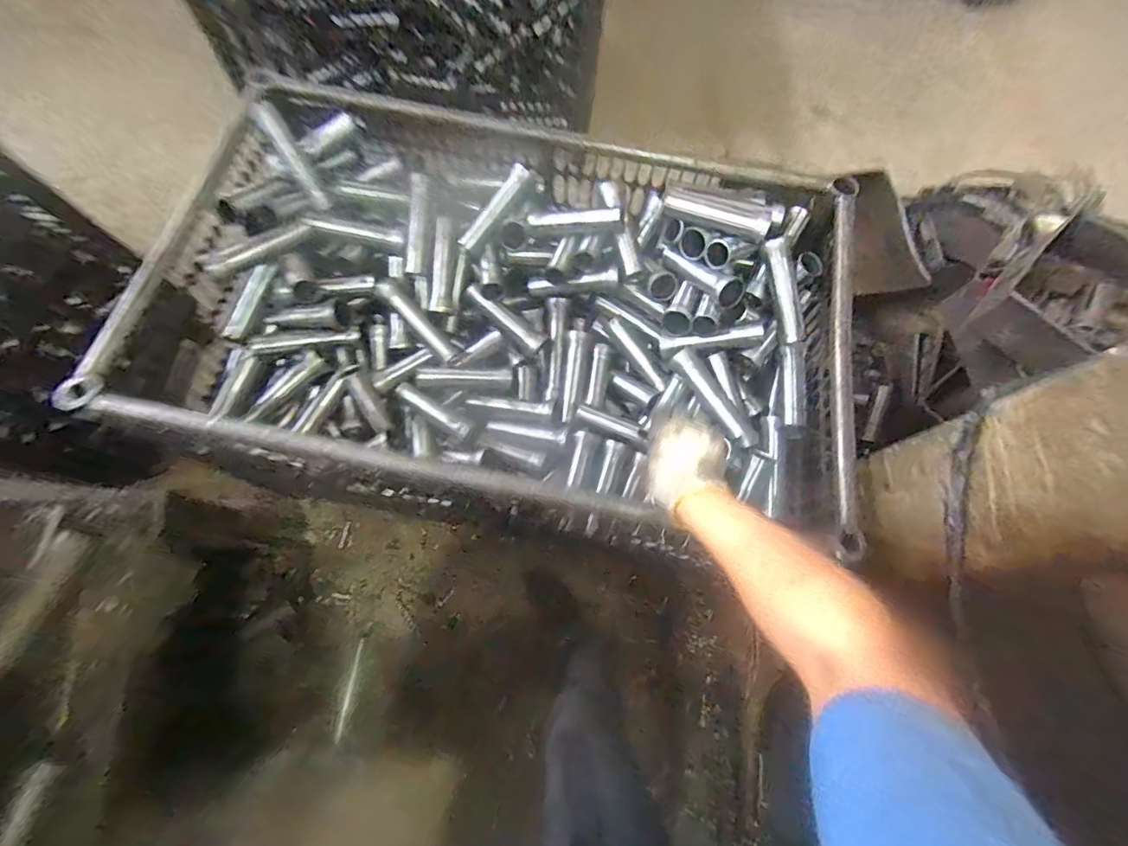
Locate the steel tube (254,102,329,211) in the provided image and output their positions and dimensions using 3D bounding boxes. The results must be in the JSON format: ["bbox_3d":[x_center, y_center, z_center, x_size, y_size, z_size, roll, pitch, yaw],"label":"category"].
[{"bbox_3d":[-0.526,-0.514,0.942,0.035,0.032,0.198,-33,116,-13],"label":"steel tube"}]

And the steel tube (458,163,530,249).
[{"bbox_3d":[-0.141,-0.429,0.969,0.191,0.022,0.024,-46,77,15],"label":"steel tube"}]

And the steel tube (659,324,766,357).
[{"bbox_3d":[0.288,-0.162,0.942,0.194,0.033,0.033,-5,71,-4],"label":"steel tube"}]

